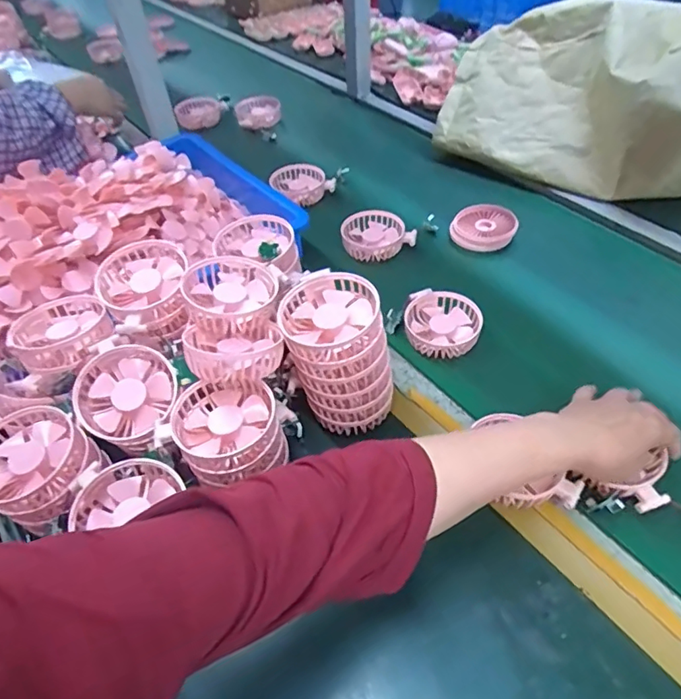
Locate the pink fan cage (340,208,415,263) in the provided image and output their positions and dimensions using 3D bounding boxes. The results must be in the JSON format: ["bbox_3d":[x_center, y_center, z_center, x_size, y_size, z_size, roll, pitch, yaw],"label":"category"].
[{"bbox_3d":[0.055,-0.164,0.778,0.104,0.047,0.082,-3,47,1],"label":"pink fan cage"}]

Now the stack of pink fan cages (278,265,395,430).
[{"bbox_3d":[-0.003,0.008,0.521,0.096,0.142,0.096,-17,48,-11],"label":"stack of pink fan cages"}]

